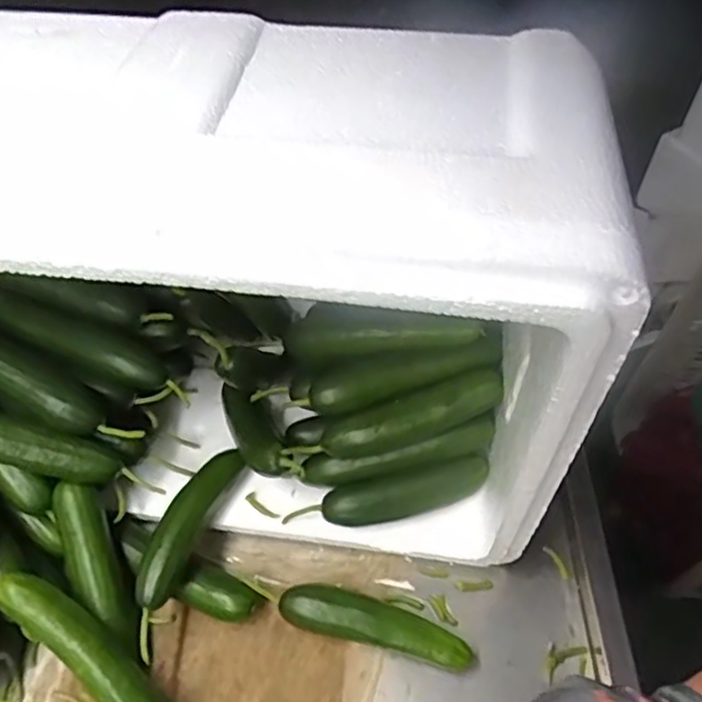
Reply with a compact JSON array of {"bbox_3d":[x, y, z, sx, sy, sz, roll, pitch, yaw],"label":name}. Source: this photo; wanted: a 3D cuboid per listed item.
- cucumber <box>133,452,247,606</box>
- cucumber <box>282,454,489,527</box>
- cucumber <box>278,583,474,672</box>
[{"bbox_3d":[-0.116,0.119,0.448,0.033,0.029,0.118,18,55,14],"label":"cucumber"},{"bbox_3d":[0.029,0.103,0.451,0.142,0.028,0.029,-10,53,-7],"label":"cucumber"},{"bbox_3d":[0.016,0.184,0.427,0.127,0.030,0.028,12,54,10],"label":"cucumber"}]

